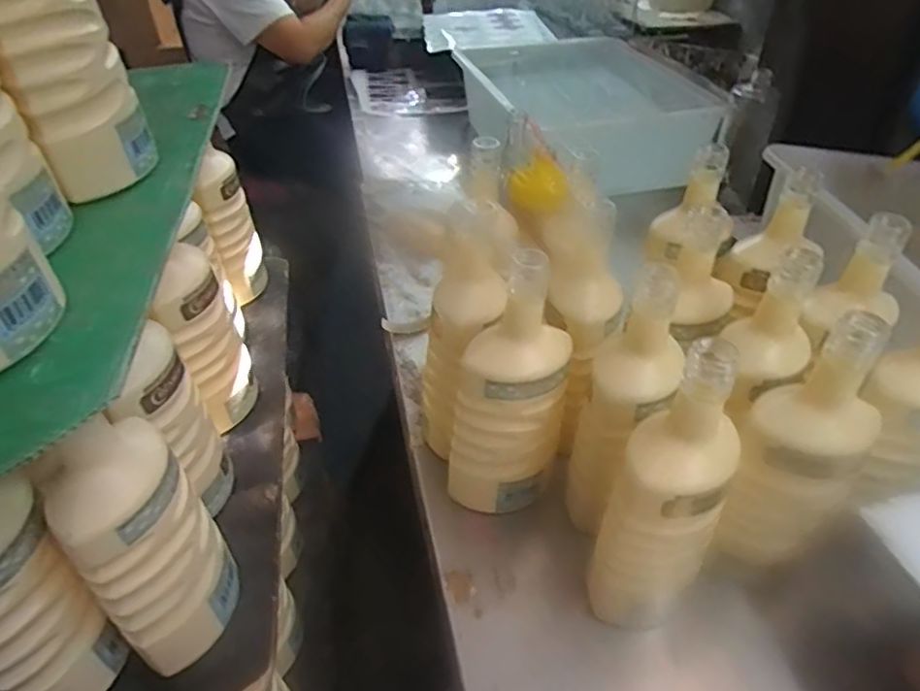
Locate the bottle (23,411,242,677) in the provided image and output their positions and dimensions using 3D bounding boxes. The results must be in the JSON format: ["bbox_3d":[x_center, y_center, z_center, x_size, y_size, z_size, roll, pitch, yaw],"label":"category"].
[{"bbox_3d":[-0.208,0.134,0.423,0.077,0.188,0.072,-28,47,-26],"label":"bottle"}]

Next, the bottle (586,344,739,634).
[{"bbox_3d":[0.148,0.111,0.454,0.076,0.234,0.097,26,49,29],"label":"bottle"}]

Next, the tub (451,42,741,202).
[{"bbox_3d":[0.230,-0.459,1.259,0.399,0.206,0.604,-7,41,-5],"label":"tub"}]

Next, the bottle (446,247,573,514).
[{"bbox_3d":[0.040,0.041,0.538,0.096,0.235,0.080,10,43,14],"label":"bottle"}]

